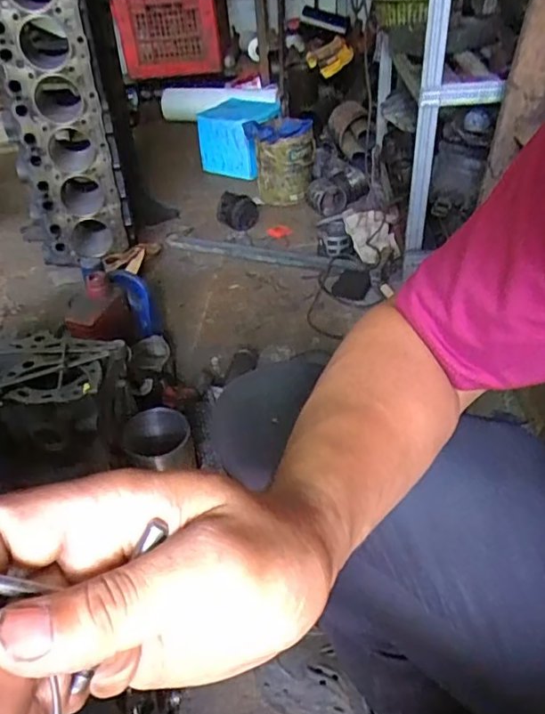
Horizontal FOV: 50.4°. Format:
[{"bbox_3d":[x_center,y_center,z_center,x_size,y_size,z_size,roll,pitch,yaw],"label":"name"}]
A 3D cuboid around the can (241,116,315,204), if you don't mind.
[{"bbox_3d":[0.028,-0.574,1.688,0.183,0.209,0.169,-3,38,2],"label":"can"}]

